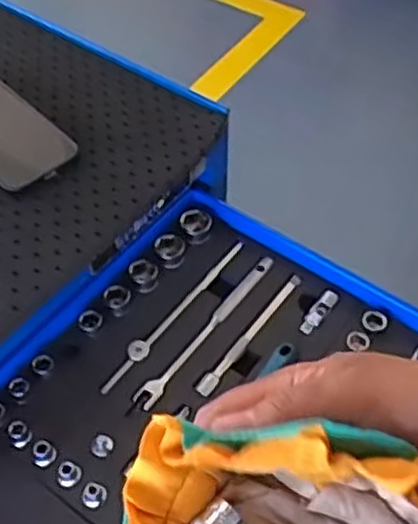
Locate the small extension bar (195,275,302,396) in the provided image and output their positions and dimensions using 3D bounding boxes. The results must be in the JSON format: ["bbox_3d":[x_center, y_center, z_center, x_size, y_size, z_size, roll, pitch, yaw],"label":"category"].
[{"bbox_3d":[0.036,0.061,0.619,0.013,0.017,0.144,30,57,20],"label":"small extension bar"}]

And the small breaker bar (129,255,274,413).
[{"bbox_3d":[0.000,0.055,0.621,0.016,0.012,0.180,30,58,20],"label":"small breaker bar"}]

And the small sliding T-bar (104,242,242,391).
[{"bbox_3d":[-0.029,0.043,0.630,0.017,0.014,0.191,30,57,20],"label":"small sliding T-bar"}]

